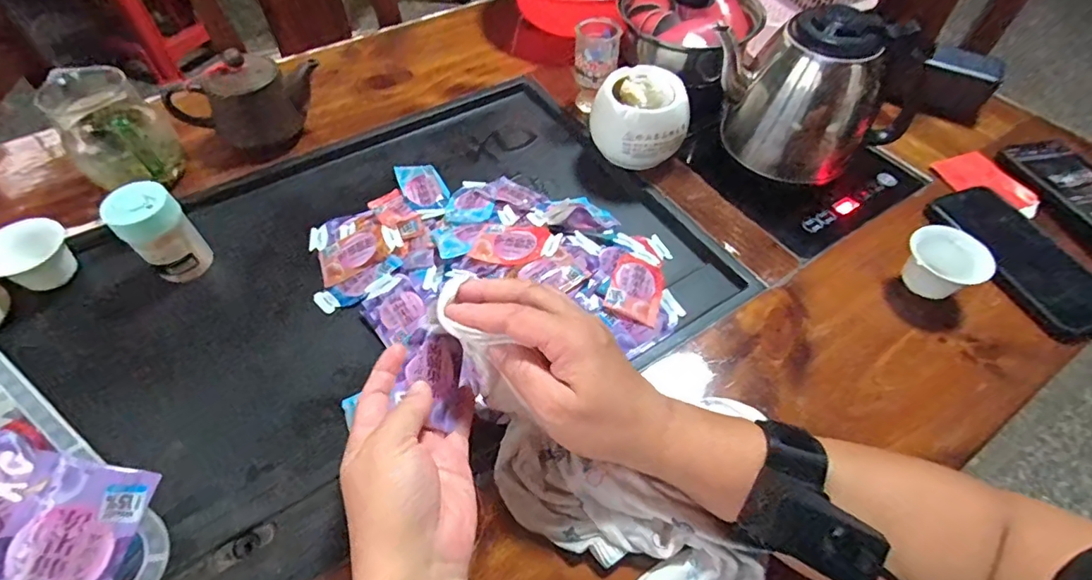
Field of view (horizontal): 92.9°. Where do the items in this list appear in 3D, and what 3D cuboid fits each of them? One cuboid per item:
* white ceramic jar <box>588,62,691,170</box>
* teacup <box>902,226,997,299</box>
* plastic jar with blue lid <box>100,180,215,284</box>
[{"bbox_3d":[0.099,-0.168,0.538,0.094,0.084,0.084,37,61,23],"label":"white ceramic jar"},{"bbox_3d":[0.337,-0.020,0.445,0.059,0.046,0.061,-35,62,-24],"label":"teacup"},{"bbox_3d":[-0.328,-0.047,0.445,0.048,0.079,0.043,-36,62,-24],"label":"plastic jar with blue lid"}]

